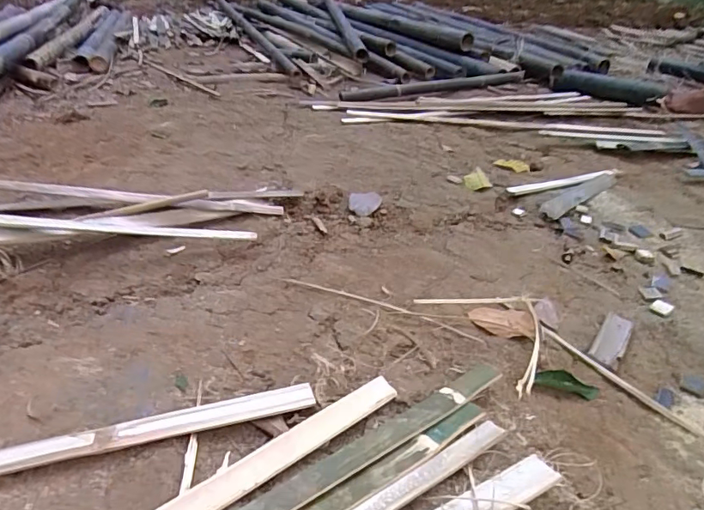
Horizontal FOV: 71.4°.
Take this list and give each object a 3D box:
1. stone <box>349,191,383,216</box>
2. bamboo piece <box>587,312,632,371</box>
[{"bbox_3d":[0.026,-0.107,1.013,0.065,0.016,0.099,1,33,2],"label":"stone"},{"bbox_3d":[0.355,0.118,0.671,0.036,0.017,0.118,25,39,29],"label":"bamboo piece"}]

